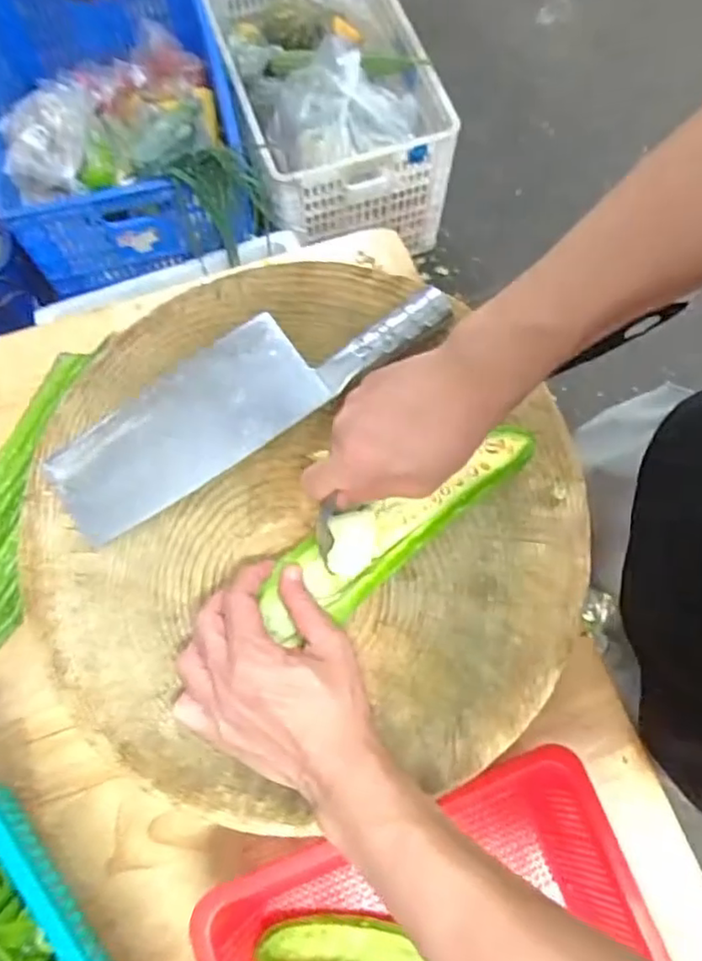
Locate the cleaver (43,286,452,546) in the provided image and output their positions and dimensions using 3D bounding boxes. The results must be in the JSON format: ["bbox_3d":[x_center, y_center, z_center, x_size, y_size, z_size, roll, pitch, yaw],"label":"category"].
[{"bbox_3d":[-0.079,-0.071,0.479,0.309,0.038,0.086,-33,75,-10],"label":"cleaver"}]

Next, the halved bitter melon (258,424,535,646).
[{"bbox_3d":[0.033,0.031,0.426,0.215,0.026,0.056,-33,75,-4],"label":"halved bitter melon"}]

